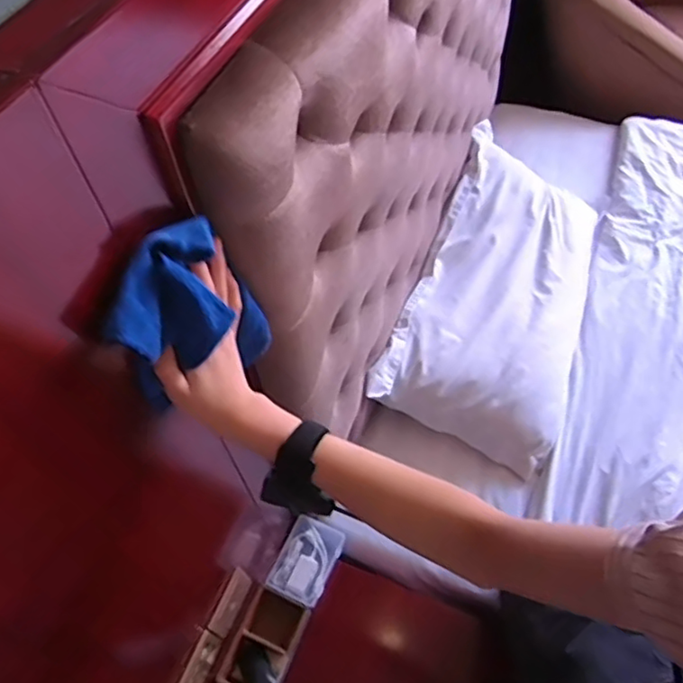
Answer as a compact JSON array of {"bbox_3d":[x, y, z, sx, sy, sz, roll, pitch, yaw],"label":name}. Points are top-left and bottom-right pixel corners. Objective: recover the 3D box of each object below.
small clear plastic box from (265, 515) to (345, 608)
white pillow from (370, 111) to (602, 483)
[{"bbox_3d":[-0.061,0.371,1.045,0.097,0.035,0.134,19,60,16],"label":"small clear plastic box"},{"bbox_3d":[0.332,-0.118,1.286,0.356,0.113,0.712,26,63,-3],"label":"white pillow"}]

